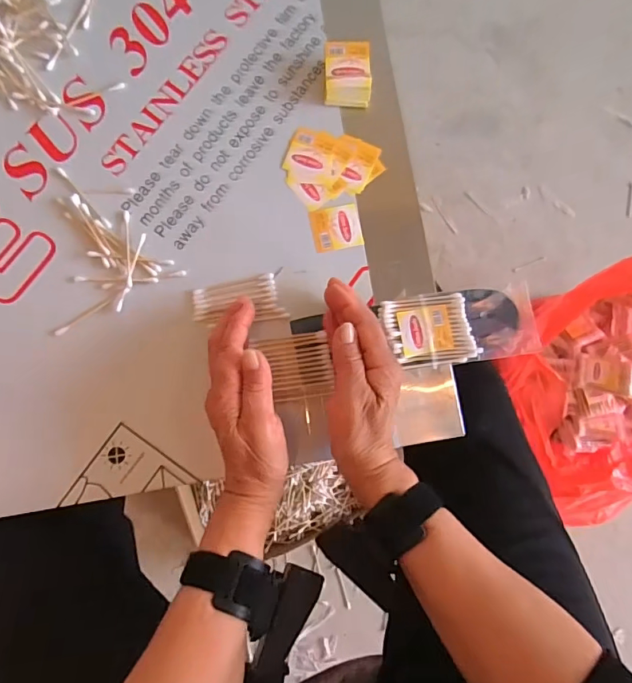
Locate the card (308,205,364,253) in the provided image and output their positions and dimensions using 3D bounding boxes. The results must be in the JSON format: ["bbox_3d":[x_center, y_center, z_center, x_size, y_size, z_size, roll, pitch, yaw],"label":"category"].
[{"bbox_3d":[0.019,-0.103,0.414,0.044,0.004,0.039,-11,85,-5],"label":"card"}]

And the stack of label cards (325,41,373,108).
[{"bbox_3d":[0.028,-0.241,0.419,0.041,0.026,0.048,-1,84,-4],"label":"stack of label cards"}]

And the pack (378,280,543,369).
[{"bbox_3d":[0.126,-0.013,0.399,0.126,0.015,0.062,-8,85,-5],"label":"pack"}]

